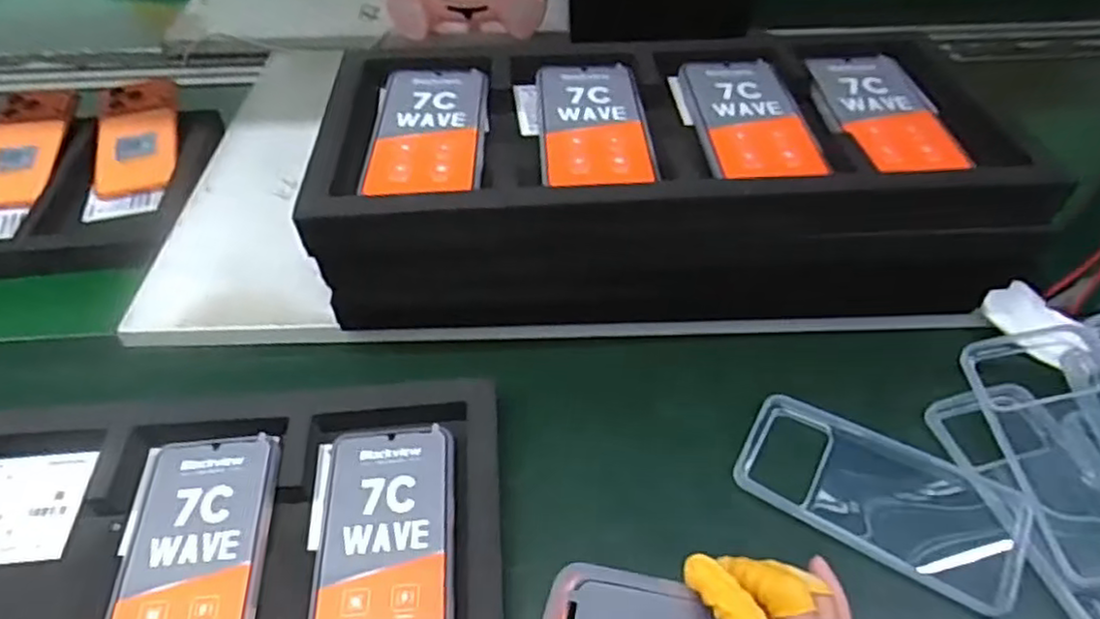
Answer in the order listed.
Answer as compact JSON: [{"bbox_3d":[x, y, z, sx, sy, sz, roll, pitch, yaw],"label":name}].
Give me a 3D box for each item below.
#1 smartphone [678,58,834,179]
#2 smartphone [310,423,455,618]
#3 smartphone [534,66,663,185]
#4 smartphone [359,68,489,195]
[{"bbox_3d":[0.146,-0.143,0.500,0.075,0.011,0.164,-2,47,-2],"label":"smartphone"},{"bbox_3d":[-0.096,0.142,0.393,0.078,0.010,0.164,-3,47,-3],"label":"smartphone"},{"bbox_3d":[0.031,-0.140,0.499,0.077,0.006,0.161,-2,47,-2],"label":"smartphone"},{"bbox_3d":[-0.088,-0.135,0.494,0.080,0.009,0.160,-1,47,-1],"label":"smartphone"}]

